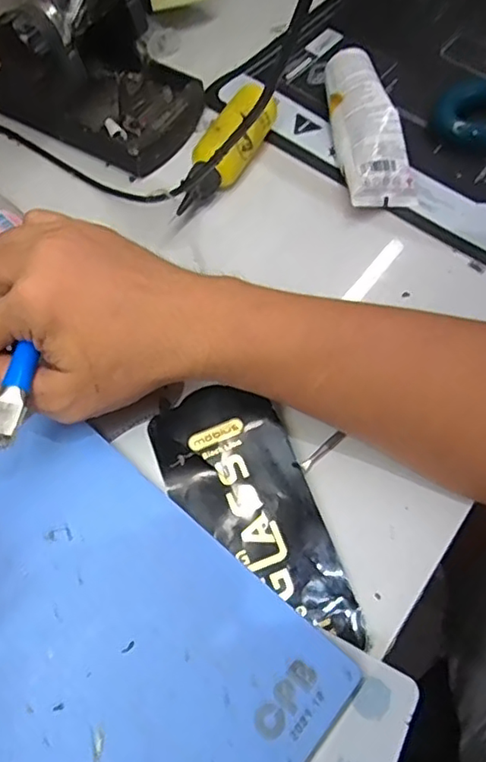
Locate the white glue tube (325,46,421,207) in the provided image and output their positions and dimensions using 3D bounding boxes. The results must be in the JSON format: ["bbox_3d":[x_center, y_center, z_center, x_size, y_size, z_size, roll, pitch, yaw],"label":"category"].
[{"bbox_3d":[0.094,-0.199,0.465,0.051,0.037,0.149,-6,61,-8],"label":"white glue tube"}]

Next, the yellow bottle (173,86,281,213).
[{"bbox_3d":[-0.011,-0.165,0.437,0.032,0.041,0.114,24,61,9],"label":"yellow bottle"}]

